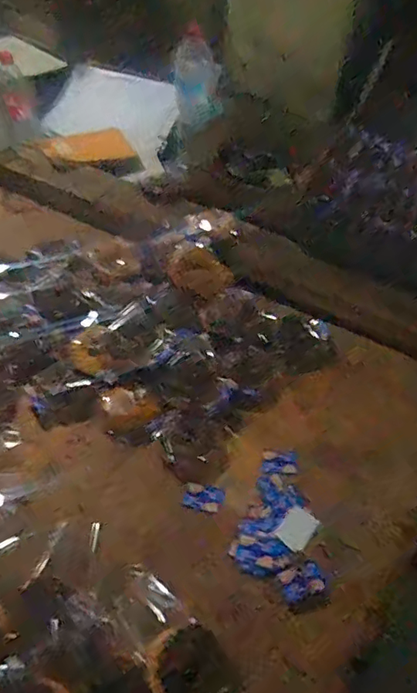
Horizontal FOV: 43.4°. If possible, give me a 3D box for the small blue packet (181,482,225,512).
[{"bbox_3d":[-0.007,0.209,0.726,0.056,0.004,0.038,4,52,11],"label":"small blue packet"}]

